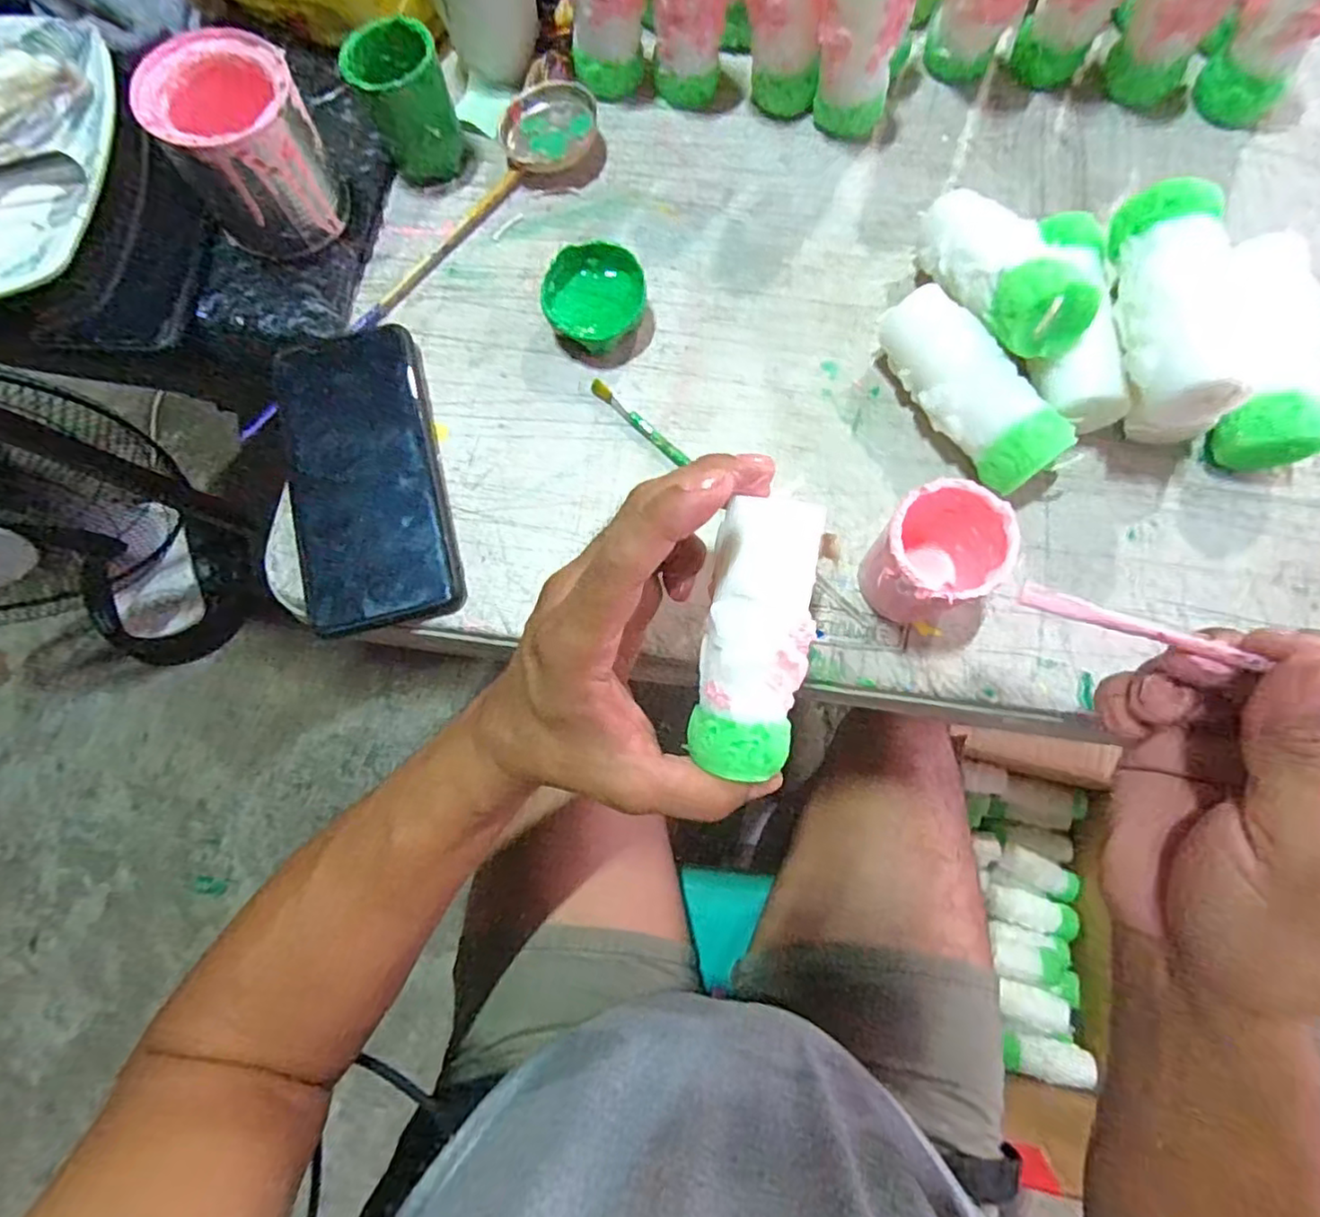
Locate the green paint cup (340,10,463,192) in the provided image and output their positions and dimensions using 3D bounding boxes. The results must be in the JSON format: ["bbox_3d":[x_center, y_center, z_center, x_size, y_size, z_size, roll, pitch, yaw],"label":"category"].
[{"bbox_3d":[-0.140,-0.281,0.365,0.045,0.060,0.047,0,76,0],"label":"green paint cup"}]

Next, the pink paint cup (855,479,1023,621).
[{"bbox_3d":[0.119,-0.021,0.296,0.053,0.066,0.050,-24,77,-6],"label":"pink paint cup"}]

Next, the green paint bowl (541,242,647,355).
[{"bbox_3d":[-0.034,-0.167,0.355,0.050,0.027,0.050,0,76,0],"label":"green paint bowl"}]

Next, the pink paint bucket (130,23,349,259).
[{"bbox_3d":[-0.214,-0.240,0.344,0.072,0.071,0.074,-34,78,-8],"label":"pink paint bucket"}]

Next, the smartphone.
[{"bbox_3d":[-0.153,-0.073,0.341,0.075,0.015,0.167,-15,76,-4],"label":"smartphone"}]

